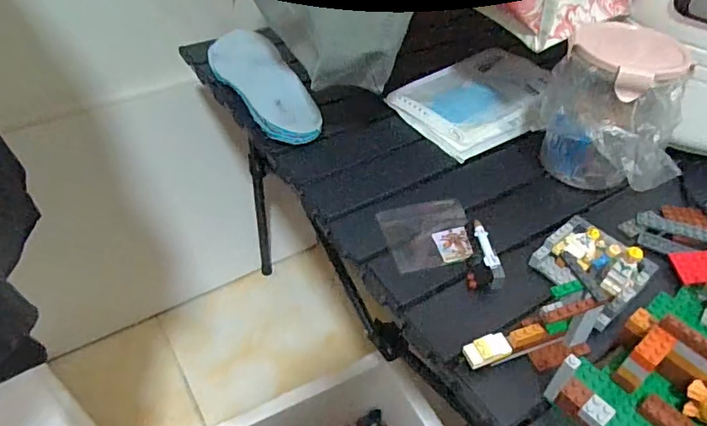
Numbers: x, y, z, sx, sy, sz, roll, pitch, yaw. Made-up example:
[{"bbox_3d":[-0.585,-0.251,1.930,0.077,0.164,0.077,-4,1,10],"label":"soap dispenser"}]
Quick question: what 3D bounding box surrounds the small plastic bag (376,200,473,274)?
[{"bbox_3d":[0.071,0.018,0.478,0.081,0.005,0.076,-9,44,-12],"label":"small plastic bag"}]

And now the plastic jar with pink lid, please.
[{"bbox_3d":[0.257,-0.096,0.499,0.118,0.123,0.127,1,43,-1],"label":"plastic jar with pink lid"}]

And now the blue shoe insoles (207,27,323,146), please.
[{"bbox_3d":[-0.120,-0.166,0.650,0.087,0.021,0.271,-17,46,-19],"label":"blue shoe insoles"}]

